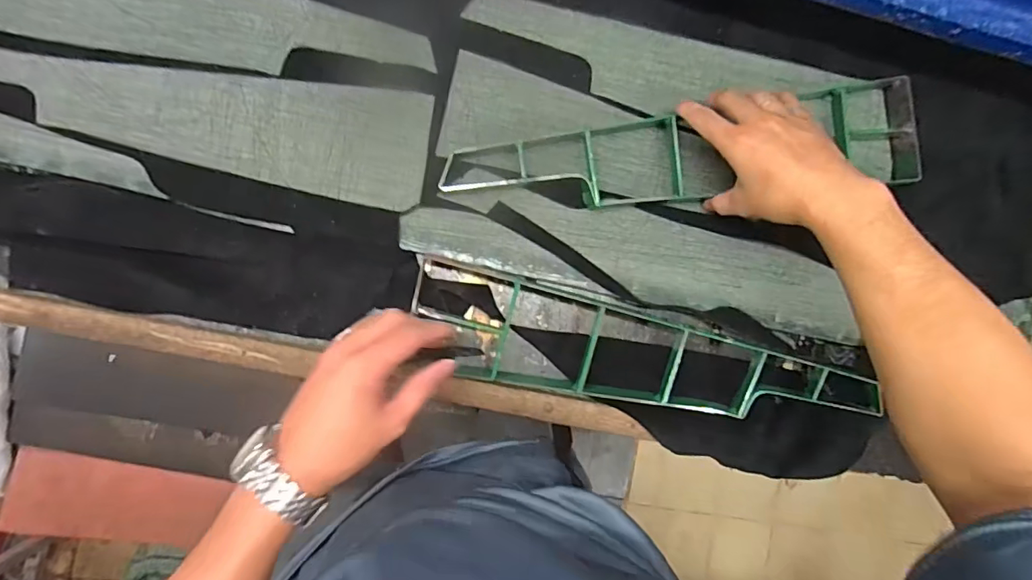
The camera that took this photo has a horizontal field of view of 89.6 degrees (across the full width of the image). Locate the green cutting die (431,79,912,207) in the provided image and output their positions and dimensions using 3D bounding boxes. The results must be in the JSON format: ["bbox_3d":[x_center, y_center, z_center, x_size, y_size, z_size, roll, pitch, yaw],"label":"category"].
[{"bbox_3d":[0.176,-0.133,0.530,0.493,0.042,0.108,-10,92,-8],"label":"green cutting die"}]

